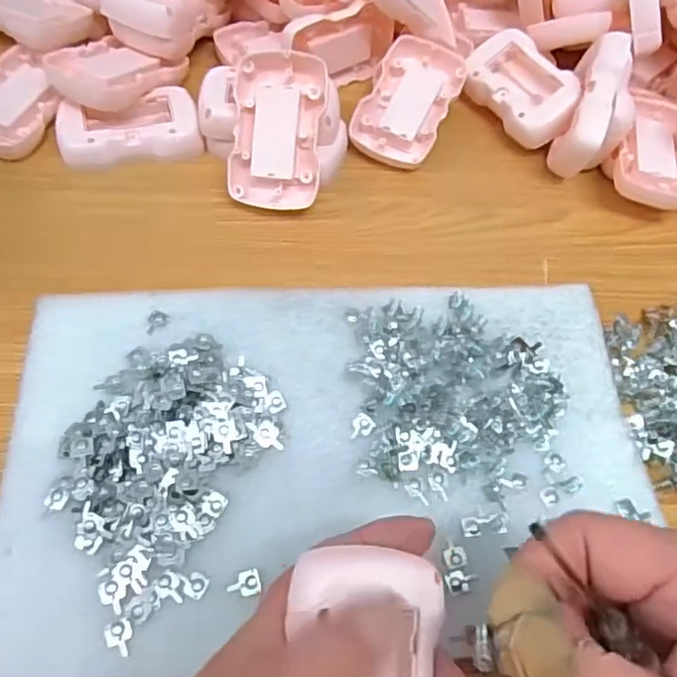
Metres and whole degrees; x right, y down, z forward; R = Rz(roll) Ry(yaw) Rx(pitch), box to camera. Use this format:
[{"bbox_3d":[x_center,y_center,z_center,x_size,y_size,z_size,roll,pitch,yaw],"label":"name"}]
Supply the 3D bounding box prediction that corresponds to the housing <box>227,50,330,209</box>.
[{"bbox_3d":[-0.036,-0.125,0.375,0.054,0.017,0.089,4,98,1],"label":"housing"}]

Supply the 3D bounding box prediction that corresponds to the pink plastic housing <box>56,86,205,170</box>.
[{"bbox_3d":[-0.130,-0.131,0.388,0.083,0.017,0.051,-11,62,-14],"label":"pink plastic housing"}]

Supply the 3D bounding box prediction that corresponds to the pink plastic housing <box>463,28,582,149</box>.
[{"bbox_3d":[0.127,-0.173,0.432,0.053,0.020,0.087,-36,65,6],"label":"pink plastic housing"}]

